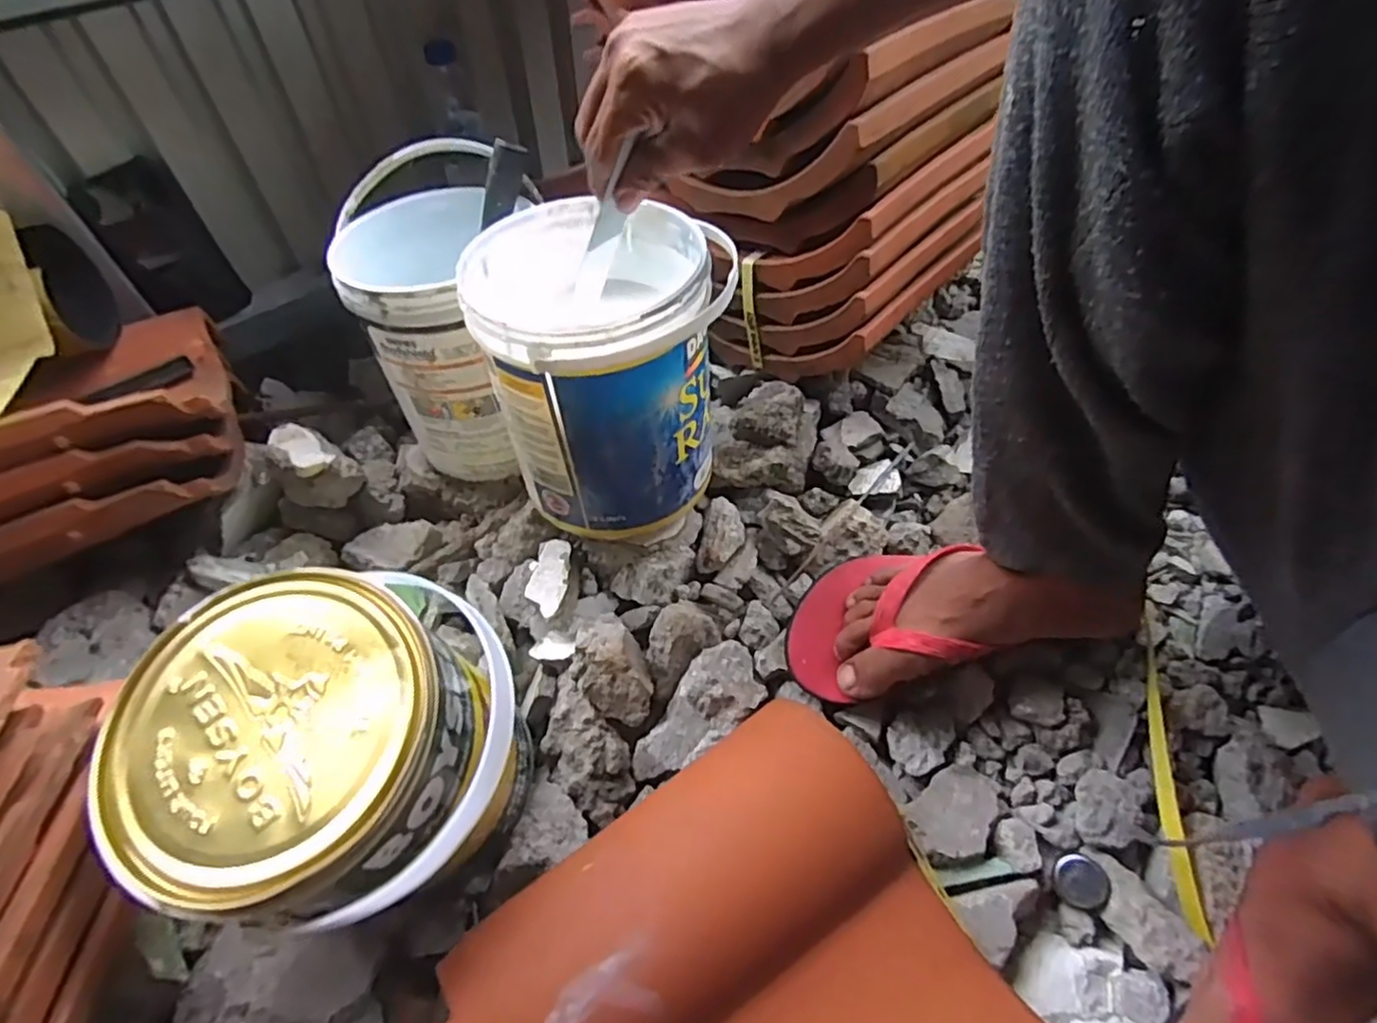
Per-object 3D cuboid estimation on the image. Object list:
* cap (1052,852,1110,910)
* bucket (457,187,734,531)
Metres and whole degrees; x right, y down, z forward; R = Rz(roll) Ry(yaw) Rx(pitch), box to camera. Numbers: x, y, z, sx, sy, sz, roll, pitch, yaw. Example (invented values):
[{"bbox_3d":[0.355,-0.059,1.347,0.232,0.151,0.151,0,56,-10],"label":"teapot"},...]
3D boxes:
[{"bbox_3d":[0.271,0.256,0.471,0.033,0.012,0.032,11,89,28],"label":"cap"},{"bbox_3d":[-0.062,-0.110,0.527,0.172,0.192,0.185,-26,62,-17],"label":"bucket"}]

